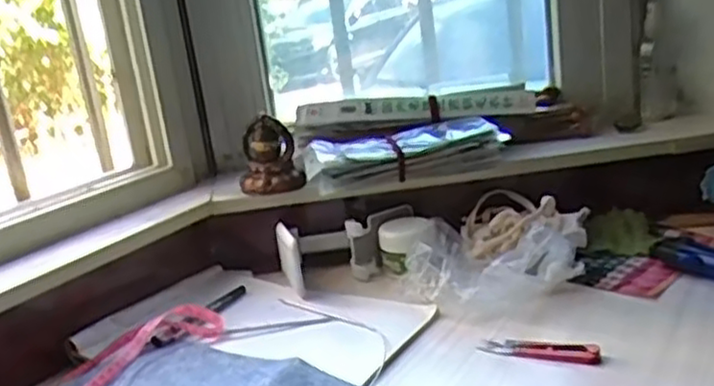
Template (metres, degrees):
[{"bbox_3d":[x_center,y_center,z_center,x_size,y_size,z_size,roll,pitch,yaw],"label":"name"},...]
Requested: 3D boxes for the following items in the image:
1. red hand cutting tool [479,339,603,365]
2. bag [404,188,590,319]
[{"bbox_3d":[0.157,0.136,0.622,0.102,0.016,0.019,2,18,28],"label":"red hand cutting tool"},{"bbox_3d":[0.151,0.060,0.774,0.169,0.061,0.206,0,17,23],"label":"bag"}]

